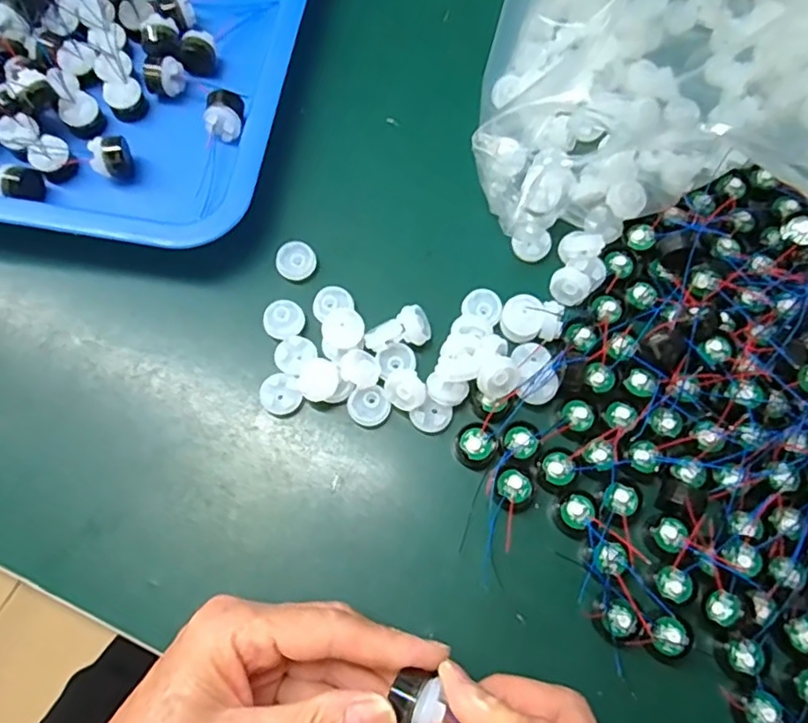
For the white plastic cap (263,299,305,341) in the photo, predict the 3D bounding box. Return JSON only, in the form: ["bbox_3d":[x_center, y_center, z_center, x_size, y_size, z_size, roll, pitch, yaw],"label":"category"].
[{"bbox_3d":[-0.063,-0.022,0.321,0.020,0.007,0.021,0,72,-1],"label":"white plastic cap"}]

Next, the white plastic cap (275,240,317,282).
[{"bbox_3d":[-0.059,-0.055,0.335,0.020,0.009,0.021,0,72,-1],"label":"white plastic cap"}]

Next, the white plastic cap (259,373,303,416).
[{"bbox_3d":[-0.063,0.017,0.310,0.020,0.008,0.020,0,72,-1],"label":"white plastic cap"}]

